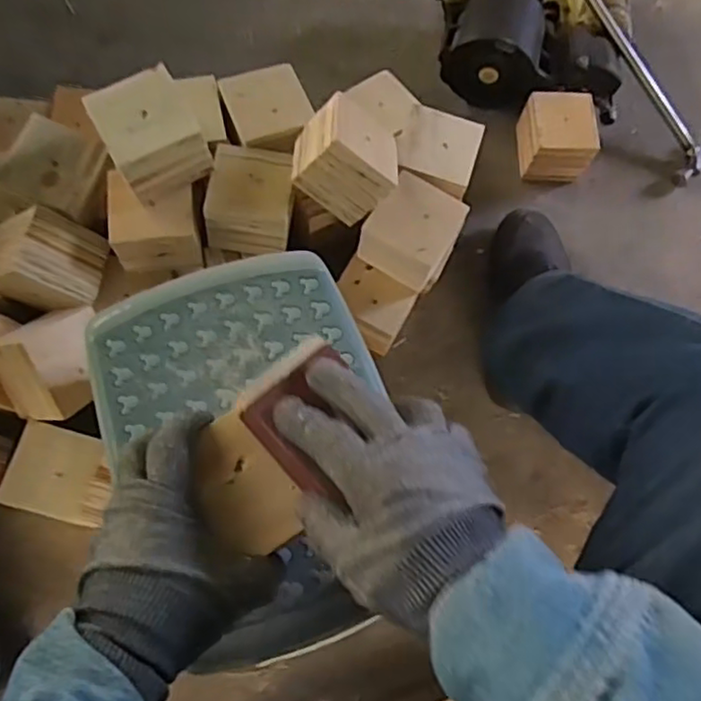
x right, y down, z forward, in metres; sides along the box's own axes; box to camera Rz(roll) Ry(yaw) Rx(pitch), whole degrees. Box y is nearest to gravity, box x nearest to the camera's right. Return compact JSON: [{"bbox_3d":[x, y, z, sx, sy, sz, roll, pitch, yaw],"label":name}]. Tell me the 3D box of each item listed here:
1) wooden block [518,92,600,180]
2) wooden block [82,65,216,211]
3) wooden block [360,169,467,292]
[{"bbox_3d":[0.296,-0.306,0.940,0.093,0.094,0.099,4,72,-3],"label":"wooden block"},{"bbox_3d":[-0.220,-0.233,0.725,0.102,0.086,0.104,-26,76,-11],"label":"wooden block"},{"bbox_3d":[0.074,-0.139,0.794,0.098,0.090,0.112,34,73,7],"label":"wooden block"}]

